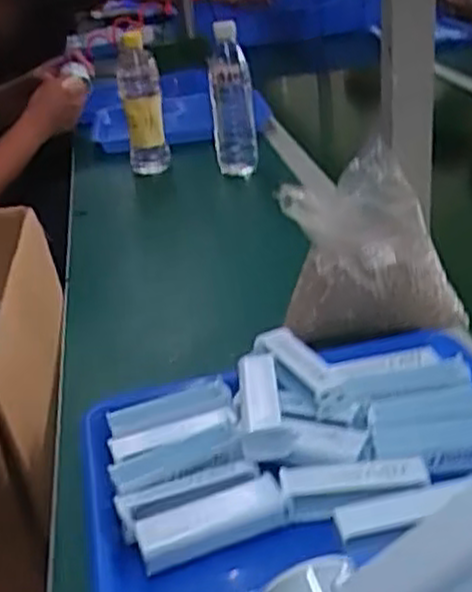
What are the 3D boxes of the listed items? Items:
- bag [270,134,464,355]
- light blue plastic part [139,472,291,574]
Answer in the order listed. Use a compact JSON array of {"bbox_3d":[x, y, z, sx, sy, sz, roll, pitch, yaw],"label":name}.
[{"bbox_3d":[0.128,-0.052,0.776,0.165,0.140,0.141,-8,27,-4],"label":"bag"},{"bbox_3d":[-0.017,0.155,0.542,0.099,0.030,0.030,-14,28,-15],"label":"light blue plastic part"}]

